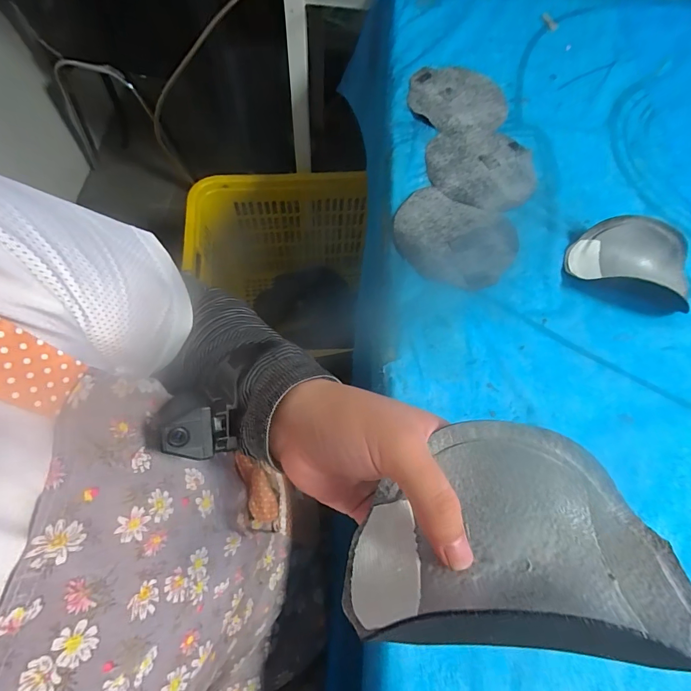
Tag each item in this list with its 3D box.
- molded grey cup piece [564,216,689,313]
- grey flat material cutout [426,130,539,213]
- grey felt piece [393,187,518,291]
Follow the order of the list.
[{"bbox_3d":[0.348,-0.103,0.452,0.147,0.037,0.087,25,68,8],"label":"molded grey cup piece"},{"bbox_3d":[0.186,-0.243,0.523,0.145,0.004,0.142,1,66,-2],"label":"grey flat material cutout"},{"bbox_3d":[0.132,-0.131,0.469,0.146,0.006,0.128,24,67,7],"label":"grey felt piece"}]

